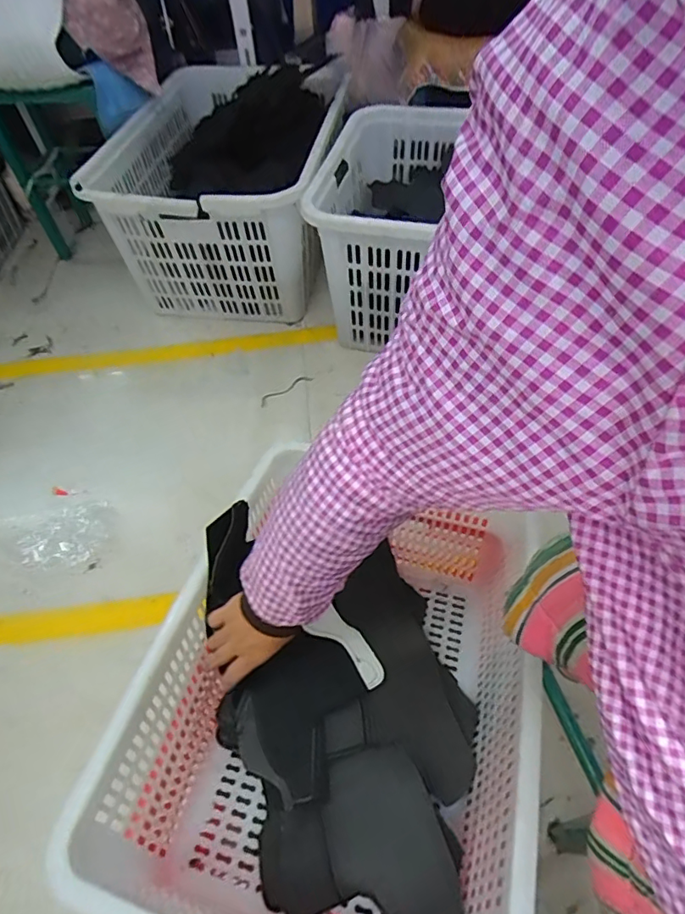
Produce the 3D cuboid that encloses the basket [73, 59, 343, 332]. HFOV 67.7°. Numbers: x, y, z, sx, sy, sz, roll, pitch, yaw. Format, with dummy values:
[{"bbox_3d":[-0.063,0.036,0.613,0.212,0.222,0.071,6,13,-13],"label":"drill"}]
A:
[{"bbox_3d":[-0.294,-0.753,1.475,0.618,0.461,0.745,6,54,9],"label":"basket"}]

